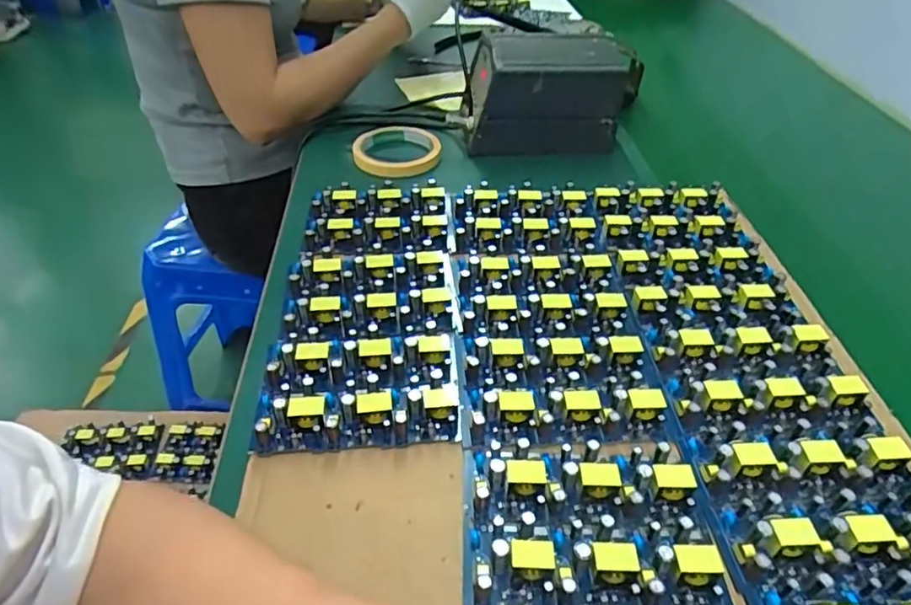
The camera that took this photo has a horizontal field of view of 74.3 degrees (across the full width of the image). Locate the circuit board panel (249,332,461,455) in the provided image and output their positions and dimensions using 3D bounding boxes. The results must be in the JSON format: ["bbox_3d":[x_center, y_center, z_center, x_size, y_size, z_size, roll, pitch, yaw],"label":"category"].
[{"bbox_3d":[-0.063,0.054,0.406,0.129,0.024,0.090,-2,41,-5],"label":"circuit board panel"}]

